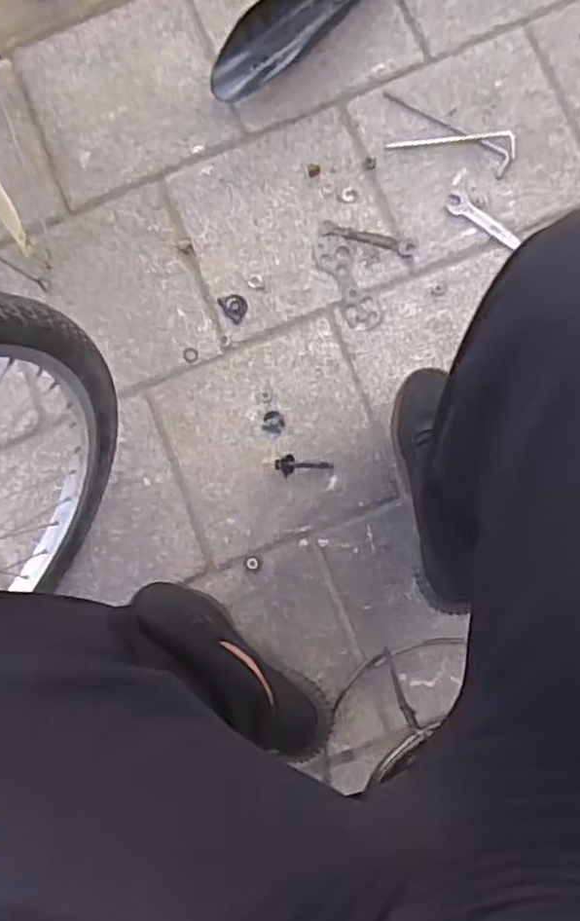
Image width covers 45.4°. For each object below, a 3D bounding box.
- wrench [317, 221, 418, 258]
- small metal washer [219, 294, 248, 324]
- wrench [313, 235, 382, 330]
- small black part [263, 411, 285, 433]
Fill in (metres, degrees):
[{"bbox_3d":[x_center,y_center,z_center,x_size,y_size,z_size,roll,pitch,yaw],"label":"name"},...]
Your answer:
[{"bbox_3d":[0.097,-0.278,0.867,0.121,0.006,0.021,14,88,8],"label":"wrench"},{"bbox_3d":[-0.071,-0.195,0.876,0.039,0.004,0.031,44,92,8],"label":"small metal washer"},{"bbox_3d":[0.072,-0.222,0.866,0.043,0.006,0.131,-26,83,5],"label":"wrench"},{"bbox_3d":[-0.020,-0.048,0.861,0.026,0.004,0.028,-1,86,7],"label":"small black part"}]

